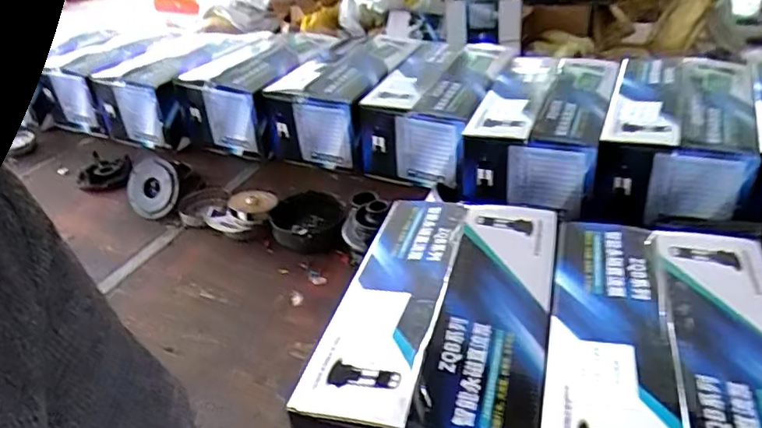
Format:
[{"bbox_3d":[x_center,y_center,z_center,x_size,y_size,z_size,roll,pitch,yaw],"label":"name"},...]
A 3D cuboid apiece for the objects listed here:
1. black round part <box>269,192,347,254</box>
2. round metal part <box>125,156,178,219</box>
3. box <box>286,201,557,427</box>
[{"bbox_3d":[-0.140,0.016,1.102,0.148,0.057,0.142,-2,37,-1],"label":"black round part"},{"bbox_3d":[-0.467,-0.054,1.181,0.126,0.119,0.025,15,-1,21],"label":"round metal part"},{"bbox_3d":[0.076,0.160,0.715,0.238,0.178,0.397,10,38,15],"label":"box"}]

